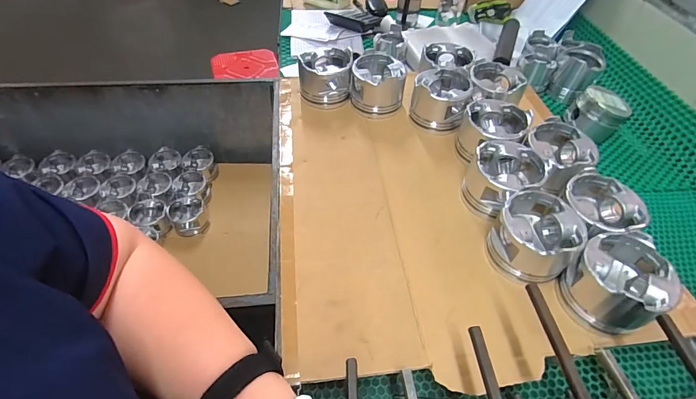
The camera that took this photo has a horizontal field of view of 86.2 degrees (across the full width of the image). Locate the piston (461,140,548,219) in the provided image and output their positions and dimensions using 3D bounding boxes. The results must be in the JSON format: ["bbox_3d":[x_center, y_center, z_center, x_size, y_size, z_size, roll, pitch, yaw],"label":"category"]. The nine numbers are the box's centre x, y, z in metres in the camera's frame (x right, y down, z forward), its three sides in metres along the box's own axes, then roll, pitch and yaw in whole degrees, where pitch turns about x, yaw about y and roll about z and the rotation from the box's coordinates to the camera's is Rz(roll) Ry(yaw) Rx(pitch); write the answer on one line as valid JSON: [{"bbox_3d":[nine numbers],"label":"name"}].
[{"bbox_3d":[0.233,-0.031,0.564,0.096,0.089,0.101,1,49,-2],"label":"piston"}]

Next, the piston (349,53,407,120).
[{"bbox_3d":[0.057,-0.218,0.726,0.098,0.085,0.103,1,49,-2],"label":"piston"}]

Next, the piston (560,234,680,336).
[{"bbox_3d":[0.327,0.104,0.454,0.097,0.079,0.095,1,49,-2],"label":"piston"}]

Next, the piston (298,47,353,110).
[{"bbox_3d":[-0.045,-0.244,0.740,0.100,0.078,0.109,1,49,-2],"label":"piston"}]

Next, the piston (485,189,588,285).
[{"bbox_3d":[0.246,0.051,0.497,0.097,0.082,0.098,1,49,-2],"label":"piston"}]

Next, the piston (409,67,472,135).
[{"bbox_3d":[0.171,-0.187,0.697,0.095,0.079,0.107,14,50,9],"label":"piston"}]

